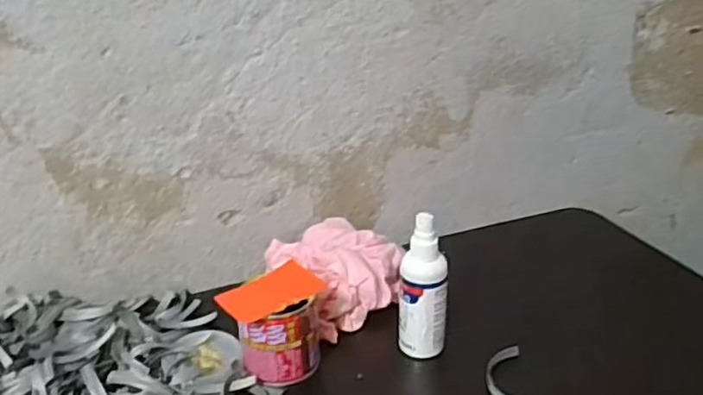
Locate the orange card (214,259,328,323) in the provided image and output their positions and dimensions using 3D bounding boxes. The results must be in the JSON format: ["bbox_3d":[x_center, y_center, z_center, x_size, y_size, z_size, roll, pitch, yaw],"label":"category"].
[{"bbox_3d":[-0.062,0.077,0.520,0.081,0.011,0.046,-24,33,-38],"label":"orange card"}]

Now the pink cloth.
[{"bbox_3d":[-0.015,0.068,0.618,0.113,0.056,0.124,-19,30,-31],"label":"pink cloth"}]

